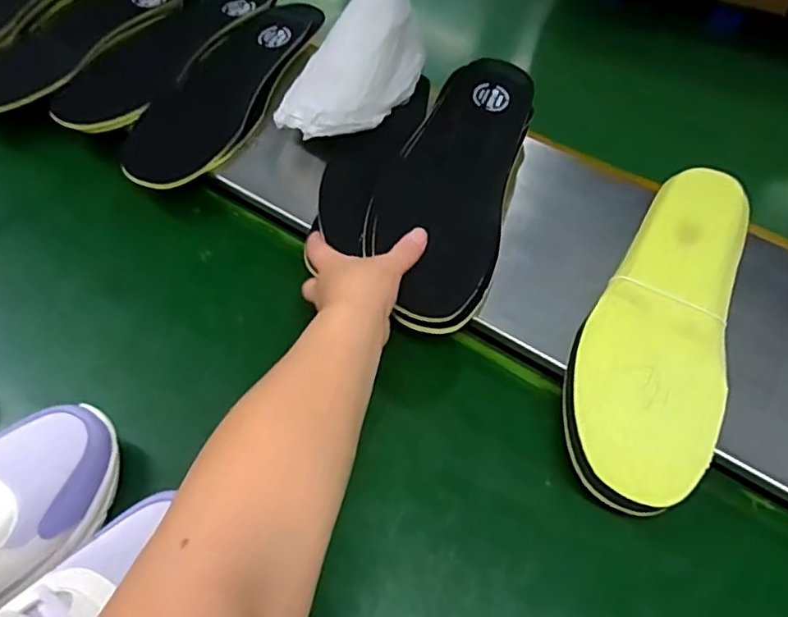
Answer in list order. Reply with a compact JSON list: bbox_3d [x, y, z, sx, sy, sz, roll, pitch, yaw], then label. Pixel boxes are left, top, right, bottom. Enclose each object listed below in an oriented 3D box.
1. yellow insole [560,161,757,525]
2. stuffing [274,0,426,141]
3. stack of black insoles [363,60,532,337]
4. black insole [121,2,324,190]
[{"bbox_3d":[0.209,0.007,0.465,0.102,0.016,0.299,20,62,14],"label":"yellow insole"},{"bbox_3d":[-0.035,-0.246,0.592,0.095,0.078,0.197,22,54,14],"label":"stuffing"},{"bbox_3d":[0.049,-0.116,0.527,0.108,0.034,0.292,12,62,8],"label":"stack of black insoles"},{"bbox_3d":[-0.176,-0.245,0.646,0.107,0.018,0.322,17,53,10],"label":"black insole"}]

